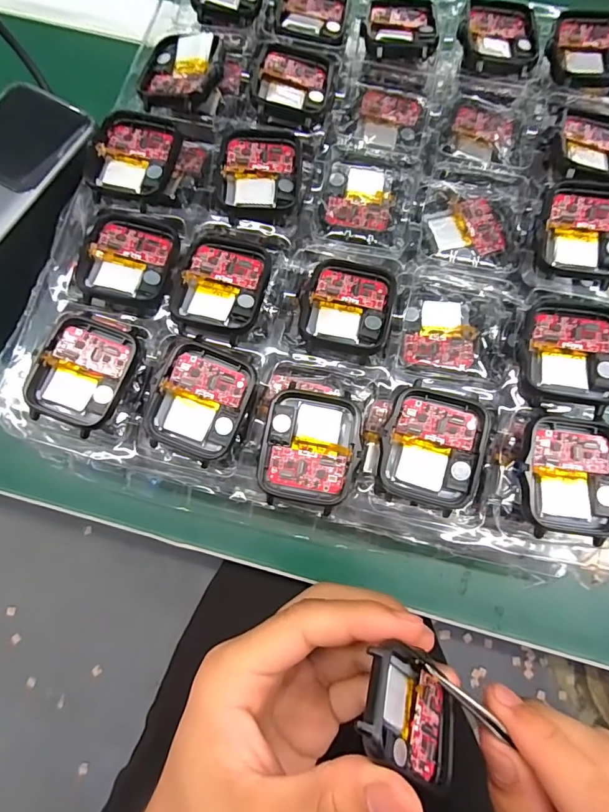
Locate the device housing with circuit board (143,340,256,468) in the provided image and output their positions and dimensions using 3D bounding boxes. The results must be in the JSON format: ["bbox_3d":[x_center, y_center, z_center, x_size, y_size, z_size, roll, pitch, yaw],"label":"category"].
[{"bbox_3d":[-0.043,-0.002,0.177,0.037,0.011,0.043,19,77,5],"label":"device housing with circuit board"}]

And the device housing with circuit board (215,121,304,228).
[{"bbox_3d":[-0.020,-0.107,0.197,0.037,0.005,0.049,4,75,0],"label":"device housing with circuit board"}]

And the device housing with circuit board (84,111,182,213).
[{"bbox_3d":[-0.080,-0.114,0.200,0.040,0.010,0.044,10,76,2],"label":"device housing with circuit board"}]

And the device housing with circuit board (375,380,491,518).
[{"bbox_3d":[0.050,0.016,0.168,0.038,0.007,0.044,16,77,4],"label":"device housing with circuit board"}]

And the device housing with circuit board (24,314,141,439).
[{"bbox_3d":[-0.091,-0.014,0.177,0.037,0.005,0.045,18,76,4],"label":"device housing with circuit board"}]

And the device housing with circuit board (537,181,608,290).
[{"bbox_3d":[0.124,-0.078,0.190,0.036,0.010,0.046,14,76,3],"label":"device housing with circuit board"}]

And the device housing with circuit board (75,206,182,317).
[{"bbox_3d":[-0.077,-0.066,0.191,0.038,0.009,0.052,7,75,1],"label":"device housing with circuit board"}]

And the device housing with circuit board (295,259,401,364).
[{"bbox_3d":[0.019,-0.043,0.187,0.038,0.010,0.046,13,76,3],"label":"device housing with circuit board"}]

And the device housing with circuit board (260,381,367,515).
[{"bbox_3d":[0.003,0.016,0.170,0.037,0.006,0.044,9,77,3],"label":"device housing with circuit board"}]

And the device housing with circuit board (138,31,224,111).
[{"bbox_3d":[-0.059,-0.165,0.212,0.039,0.007,0.045,14,76,3],"label":"device housing with circuit board"}]

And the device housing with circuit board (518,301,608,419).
[{"bbox_3d":[0.109,-0.022,0.175,0.036,0.010,0.047,12,76,2],"label":"device housing with circuit board"}]

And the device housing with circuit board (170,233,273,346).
[{"bbox_3d":[-0.034,-0.052,0.186,0.037,0.005,0.044,16,76,3],"label":"device housing with circuit board"}]

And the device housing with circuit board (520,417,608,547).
[{"bbox_3d":[0.102,0.027,0.165,0.038,0.010,0.045,9,75,2],"label":"device housing with circuit board"}]

